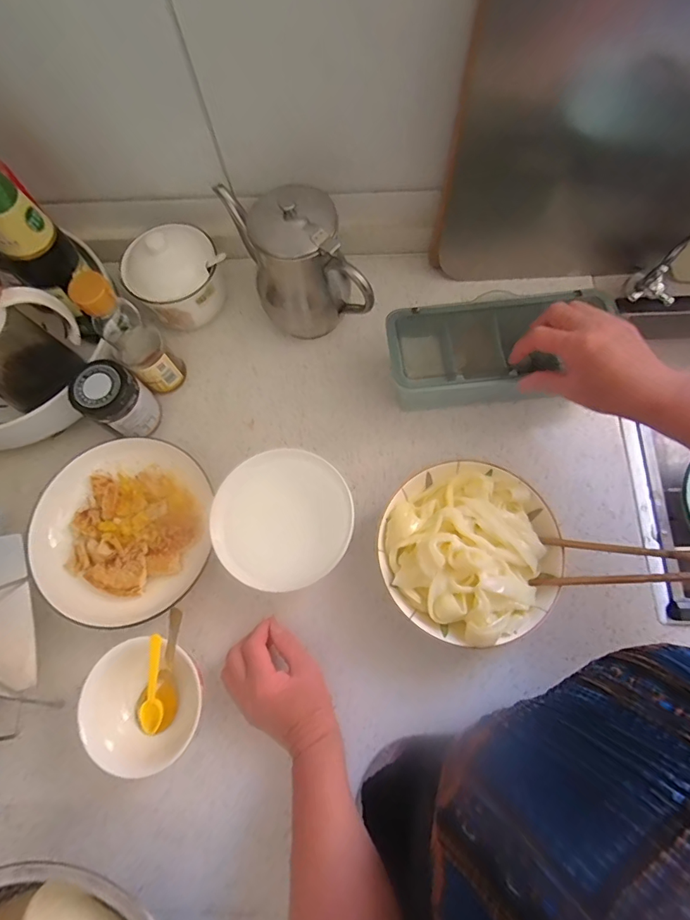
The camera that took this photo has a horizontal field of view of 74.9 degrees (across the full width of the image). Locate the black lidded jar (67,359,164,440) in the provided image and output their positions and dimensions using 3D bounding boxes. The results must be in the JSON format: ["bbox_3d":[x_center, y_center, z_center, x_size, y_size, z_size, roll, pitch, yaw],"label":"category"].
[{"bbox_3d":[-0.254,-0.063,0.518,0.065,0.094,0.064,-1,73,2],"label":"black lidded jar"}]

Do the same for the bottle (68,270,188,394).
[{"bbox_3d":[-0.226,-0.129,0.491,0.045,0.180,0.052,41,79,13],"label":"bottle"}]

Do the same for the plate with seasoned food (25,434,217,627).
[{"bbox_3d":[-0.242,0.075,0.504,0.183,0.043,0.193,-1,73,2],"label":"plate with seasoned food"}]

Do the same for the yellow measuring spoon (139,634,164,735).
[{"bbox_3d":[-0.185,0.216,0.437,0.019,0.013,0.102,10,101,5],"label":"yellow measuring spoon"}]

